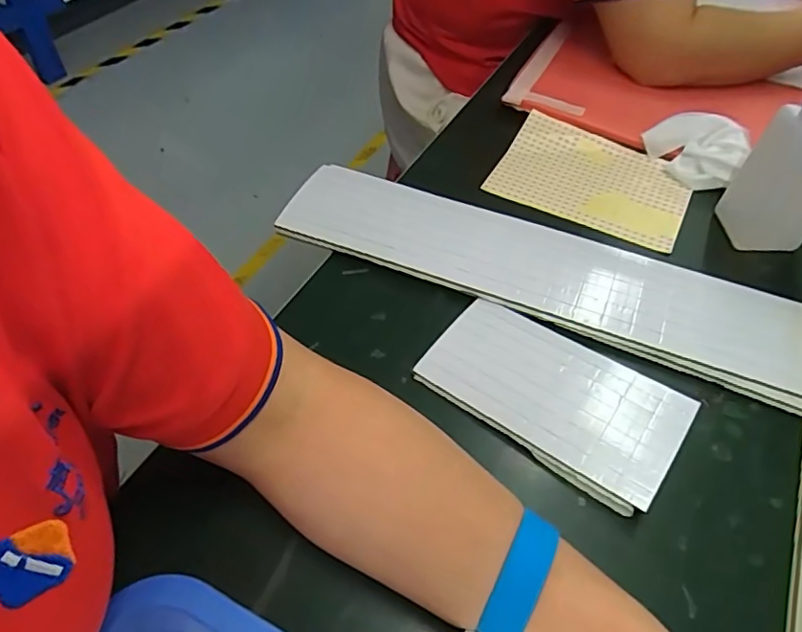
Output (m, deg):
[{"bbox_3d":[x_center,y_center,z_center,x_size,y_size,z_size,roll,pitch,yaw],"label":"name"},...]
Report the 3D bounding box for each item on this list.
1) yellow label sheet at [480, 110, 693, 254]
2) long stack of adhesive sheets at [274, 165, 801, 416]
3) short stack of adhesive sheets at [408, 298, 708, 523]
[{"bbox_3d":[0.176,-0.127,0.524,0.166,0.013,0.128,21,52,17],"label":"yellow label sheet"},{"bbox_3d":[0.101,-0.039,0.438,0.395,0.013,0.091,19,52,14],"label":"long stack of adhesive sheets"},{"bbox_3d":[0.098,0.046,0.371,0.160,0.014,0.089,33,55,21],"label":"short stack of adhesive sheets"}]

